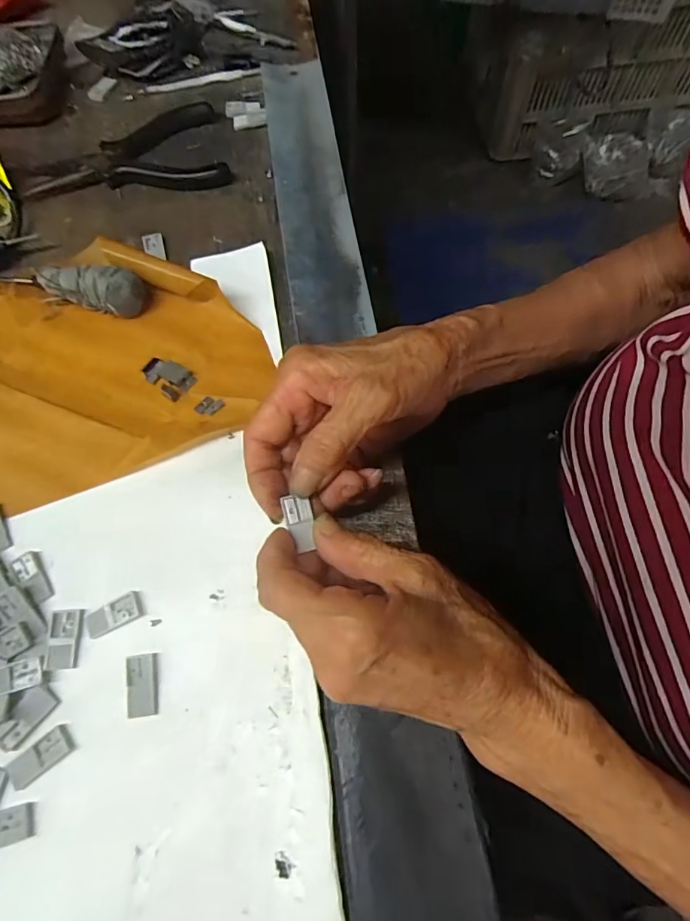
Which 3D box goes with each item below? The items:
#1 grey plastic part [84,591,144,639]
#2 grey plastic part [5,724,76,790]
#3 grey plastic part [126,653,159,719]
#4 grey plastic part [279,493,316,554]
[{"bbox_3d":[-0.118,0.078,0.243,0.030,0.004,0.014,-26,69,-8],"label":"grey plastic part"},{"bbox_3d":[-0.141,0.137,0.222,0.028,0.004,0.014,-39,71,-13],"label":"grey plastic part"},{"bbox_3d":[-0.098,0.108,0.232,0.013,0.004,0.027,-8,68,-1],"label":"grey plastic part"},{"bbox_3d":[-0.021,0.028,0.223,0.013,0.004,0.025,-11,67,-3],"label":"grey plastic part"}]

